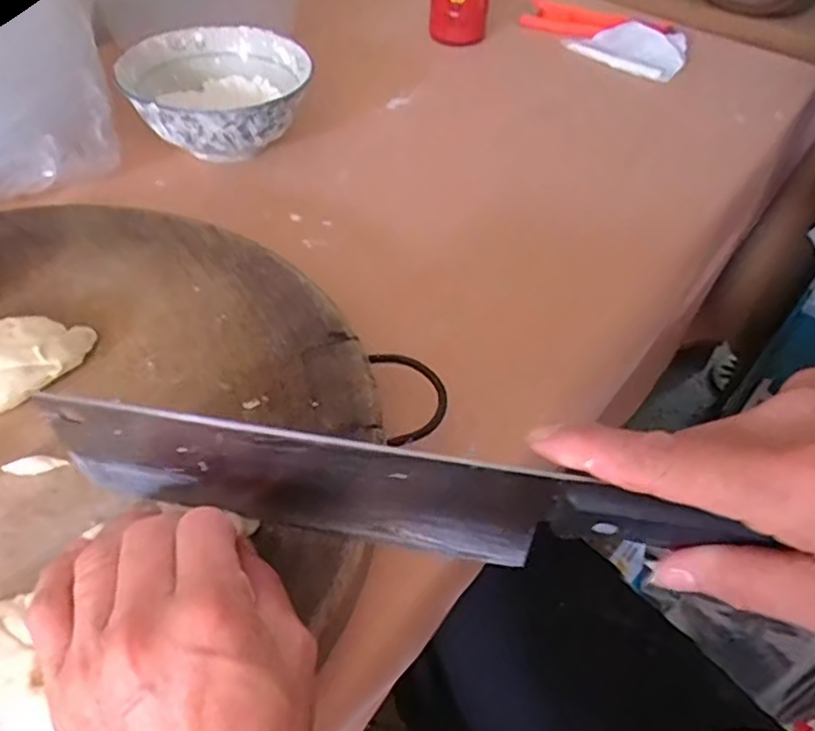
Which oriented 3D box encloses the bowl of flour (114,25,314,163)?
[{"bbox_3d":[-0.157,-0.223,0.563,0.144,0.051,0.144,0,47,-5],"label":"bowl of flour"}]

